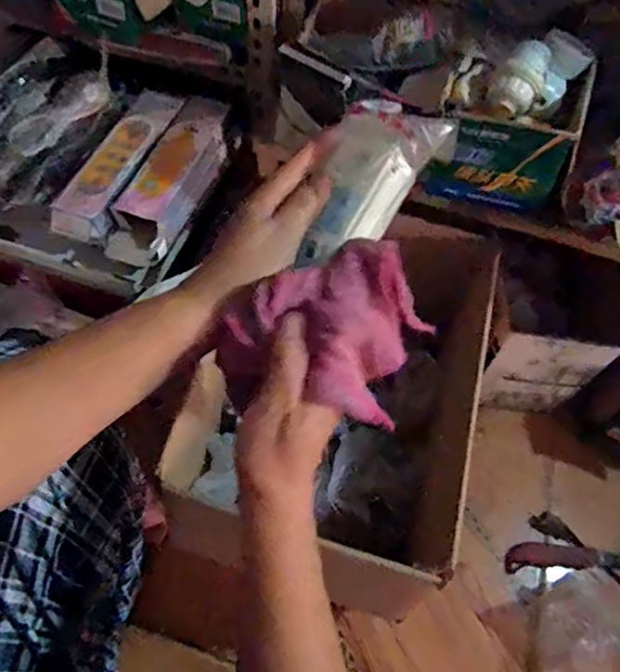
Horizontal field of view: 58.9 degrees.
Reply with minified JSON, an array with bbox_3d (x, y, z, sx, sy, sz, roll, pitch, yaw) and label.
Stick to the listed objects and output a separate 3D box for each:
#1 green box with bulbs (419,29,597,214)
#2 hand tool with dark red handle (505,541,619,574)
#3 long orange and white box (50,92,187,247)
[{"bbox_3d":[0.219,-0.240,0.608,0.147,0.113,0.157,17,60,8],"label":"green box with bulbs"},{"bbox_3d":[0.359,0.299,0.747,0.180,0.023,0.037,0,59,-2],"label":"hand tool with dark red handle"},{"bbox_3d":[-0.233,-0.217,0.678,0.058,0.034,0.234,19,60,9],"label":"long orange and white box"}]

